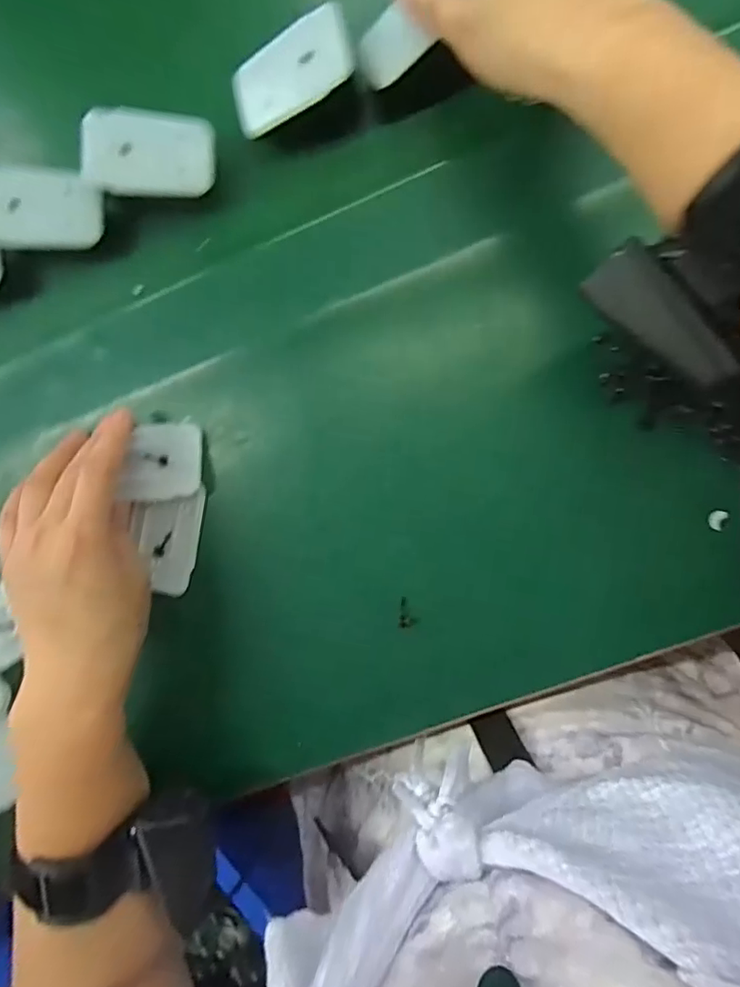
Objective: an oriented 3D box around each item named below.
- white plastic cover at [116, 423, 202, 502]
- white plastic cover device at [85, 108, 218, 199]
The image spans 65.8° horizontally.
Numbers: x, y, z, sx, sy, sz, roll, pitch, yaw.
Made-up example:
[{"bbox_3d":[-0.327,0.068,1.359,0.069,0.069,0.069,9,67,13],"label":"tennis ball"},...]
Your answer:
[{"bbox_3d":[-0.122,-0.019,0.336,0.043,0.010,0.044,-1,89,8],"label":"white plastic cover"},{"bbox_3d":[-0.121,-0.185,0.314,0.068,0.011,0.044,1,92,-9],"label":"white plastic cover device"}]

